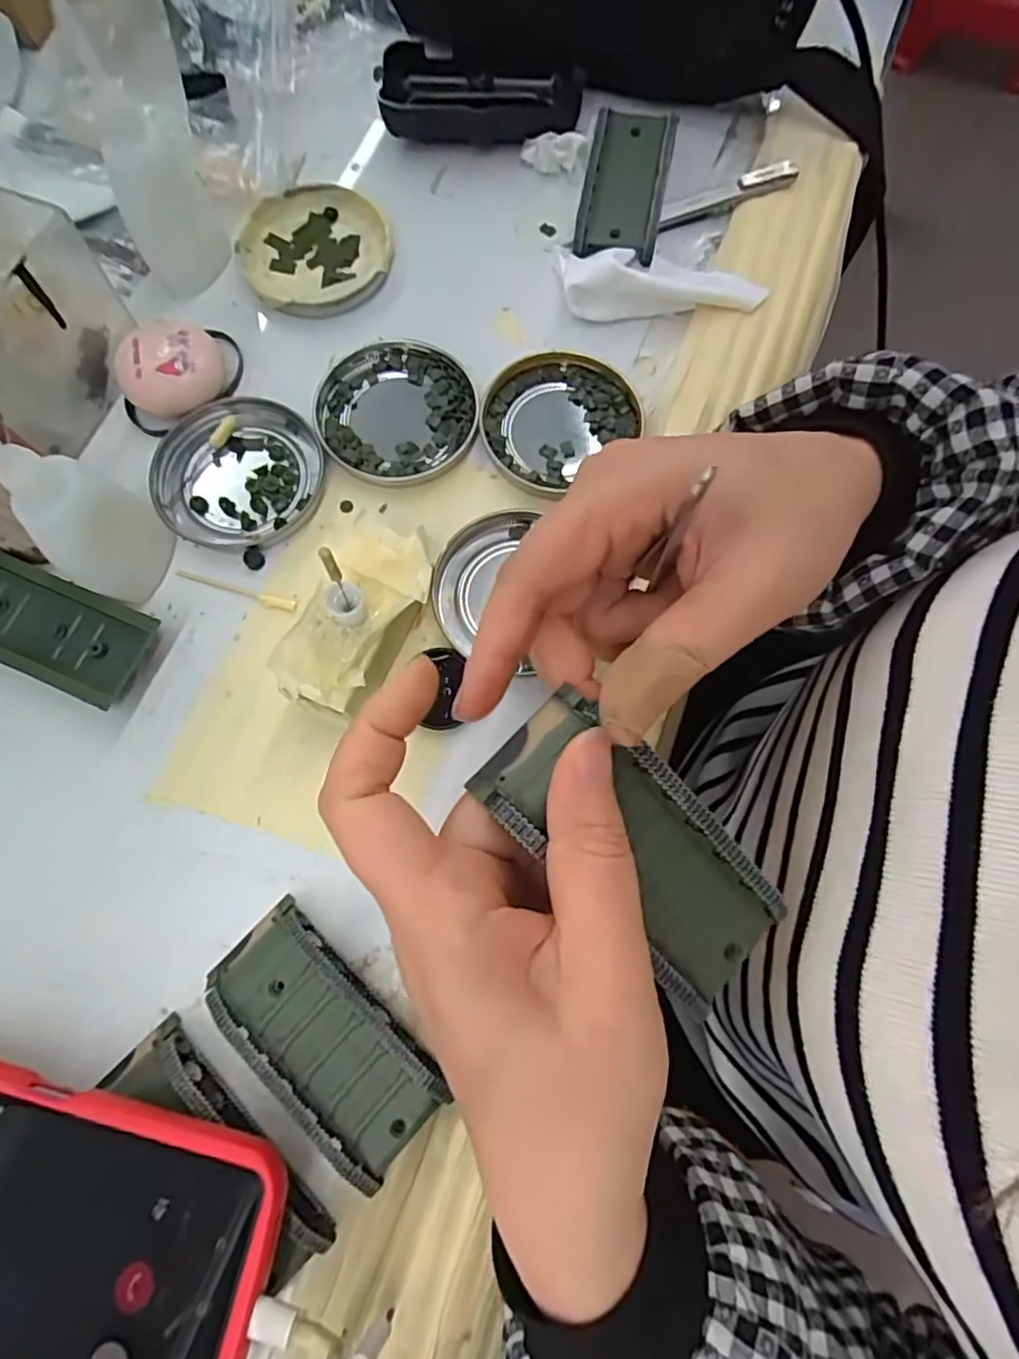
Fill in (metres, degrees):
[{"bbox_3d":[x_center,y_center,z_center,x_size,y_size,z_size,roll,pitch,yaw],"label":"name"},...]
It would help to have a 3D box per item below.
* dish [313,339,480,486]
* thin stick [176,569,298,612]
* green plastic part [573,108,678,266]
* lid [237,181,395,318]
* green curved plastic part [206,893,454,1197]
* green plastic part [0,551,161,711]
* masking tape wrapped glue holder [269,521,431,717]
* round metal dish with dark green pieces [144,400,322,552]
[{"bbox_3d":[-0.058,-0.133,0.309,0.082,0.008,0.078,0,75,0],"label":"dish"},{"bbox_3d":[-0.127,-0.041,0.286,0.059,0.004,0.006,16,75,3],"label":"thin stick"},{"bbox_3d":[0.063,-0.268,0.336,0.042,0.023,0.088,10,75,3],"label":"green plastic part"},{"bbox_3d":[-0.104,-0.231,0.333,0.077,0.014,0.074,0,75,0],"label":"lid"},{"bbox_3d":[-0.069,0.132,0.232,0.094,0.019,0.044,43,79,11],"label":"green curved plastic part"},{"bbox_3d":[-0.203,-0.023,0.273,0.087,0.020,0.043,23,76,6],"label":"green plastic part"},{"bbox_3d":[-0.063,-0.022,0.263,0.042,0.040,0.085,22,76,6],"label":"masking tape wrapped glue holder"},{"bbox_3d":[-0.129,-0.099,0.298,0.074,0.009,0.075,0,75,0],"label":"round metal dish with dark green pieces"}]

